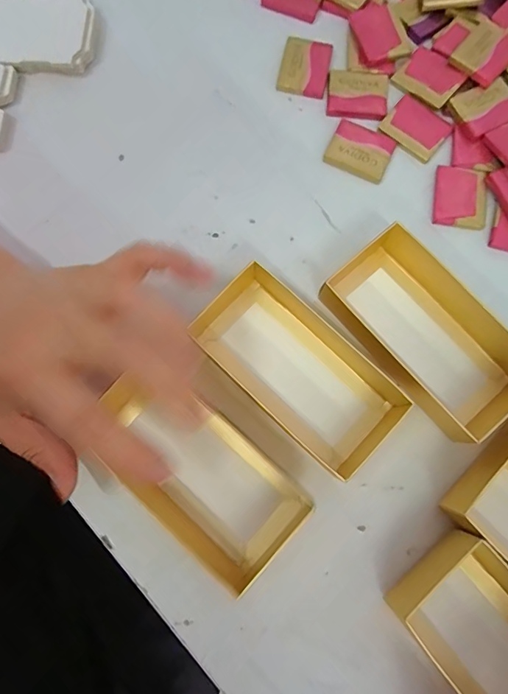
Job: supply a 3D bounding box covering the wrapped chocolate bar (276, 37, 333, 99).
[{"bbox_3d":[0.034,-0.187,0.291,0.031,0.004,0.040,12,80,2],"label":"wrapped chocolate bar"}]

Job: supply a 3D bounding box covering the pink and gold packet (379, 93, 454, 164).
[{"bbox_3d":[0.106,-0.143,0.282,0.039,0.004,0.032,41,82,6],"label":"pink and gold packet"}]

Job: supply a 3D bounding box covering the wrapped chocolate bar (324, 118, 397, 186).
[{"bbox_3d":[0.069,-0.127,0.281,0.039,0.004,0.035,24,81,4],"label":"wrapped chocolate bar"}]

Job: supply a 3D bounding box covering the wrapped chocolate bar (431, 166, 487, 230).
[{"bbox_3d":[0.130,-0.095,0.274,0.032,0.004,0.039,8,80,1],"label":"wrapped chocolate bar"}]

